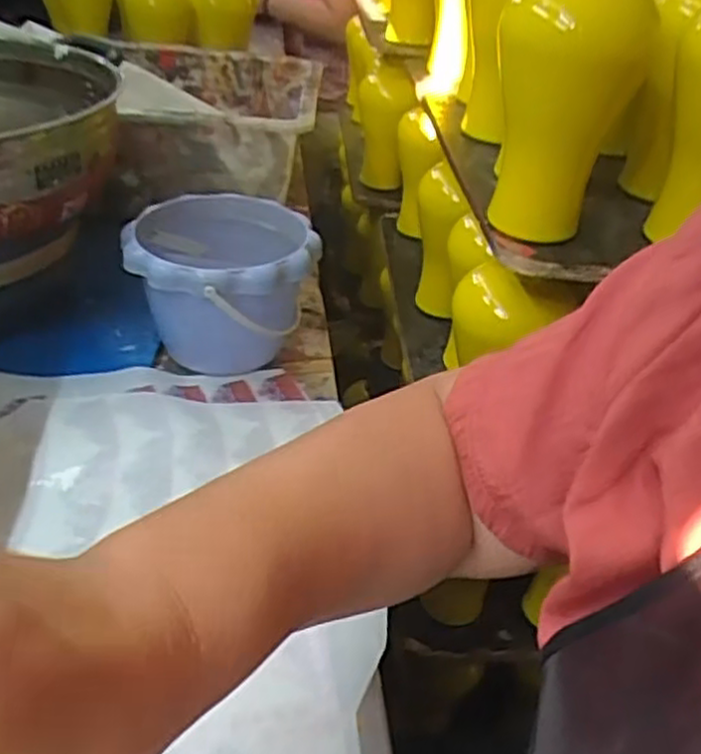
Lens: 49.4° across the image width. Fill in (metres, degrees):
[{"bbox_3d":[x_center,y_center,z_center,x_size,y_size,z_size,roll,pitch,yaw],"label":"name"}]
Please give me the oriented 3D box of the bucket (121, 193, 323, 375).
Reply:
[{"bbox_3d":[-0.123,-0.085,0.707,0.164,0.119,0.183,-7,37,-22],"label":"bucket"}]

